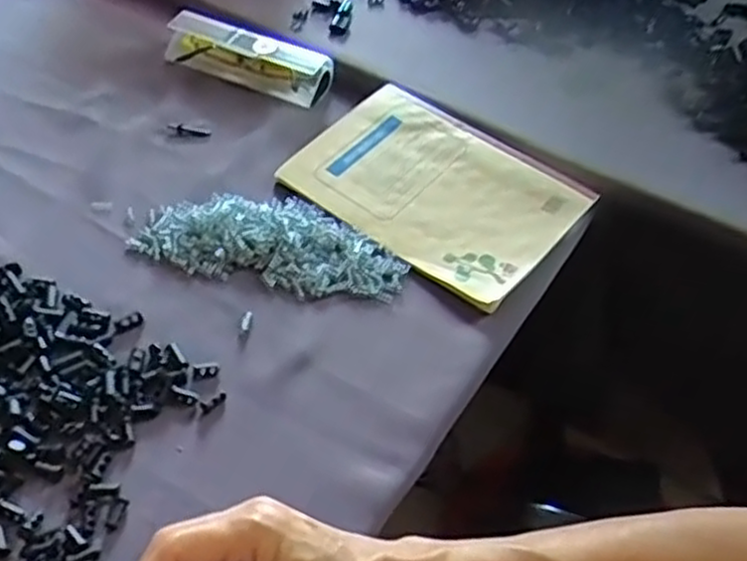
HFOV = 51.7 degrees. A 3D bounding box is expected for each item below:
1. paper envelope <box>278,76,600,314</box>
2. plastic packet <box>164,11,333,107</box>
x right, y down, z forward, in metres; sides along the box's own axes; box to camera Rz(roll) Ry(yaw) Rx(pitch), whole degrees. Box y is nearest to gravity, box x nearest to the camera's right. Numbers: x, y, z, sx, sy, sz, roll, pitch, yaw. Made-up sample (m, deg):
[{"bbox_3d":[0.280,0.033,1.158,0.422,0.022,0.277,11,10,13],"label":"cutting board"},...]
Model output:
[{"bbox_3d":[0.047,-0.073,0.592,0.203,0.013,0.143,34,60,23],"label":"paper envelope"},{"bbox_3d":[-0.114,-0.202,0.689,0.153,0.035,0.044,21,48,16],"label":"plastic packet"}]

